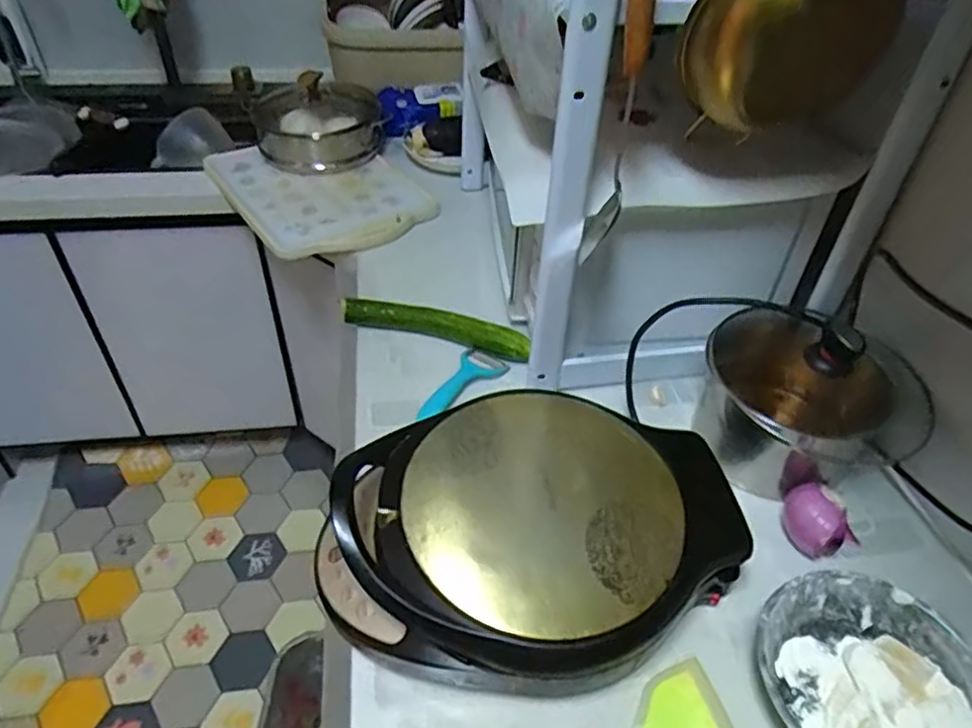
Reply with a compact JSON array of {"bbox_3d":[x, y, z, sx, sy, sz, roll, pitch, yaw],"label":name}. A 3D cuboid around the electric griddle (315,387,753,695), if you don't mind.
[{"bbox_3d":[0.039,0.153,0.606,0.349,0.112,0.257,-17,46,-20],"label":"electric griddle"}]

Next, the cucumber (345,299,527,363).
[{"bbox_3d":[-0.066,-0.049,0.878,0.253,0.034,0.035,13,43,10],"label":"cucumber"}]

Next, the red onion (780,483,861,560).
[{"bbox_3d":[0.333,0.153,0.665,0.076,0.057,0.059,-19,47,-22],"label":"red onion"}]

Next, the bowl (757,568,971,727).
[{"bbox_3d":[0.316,0.266,0.548,0.166,0.048,0.178,2,43,-2],"label":"bowl"}]

